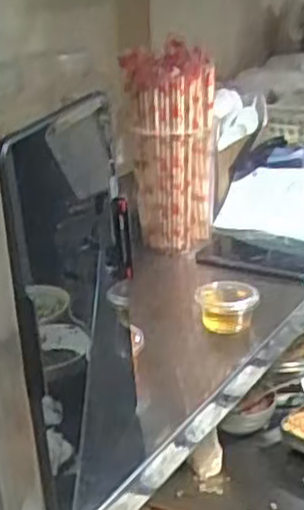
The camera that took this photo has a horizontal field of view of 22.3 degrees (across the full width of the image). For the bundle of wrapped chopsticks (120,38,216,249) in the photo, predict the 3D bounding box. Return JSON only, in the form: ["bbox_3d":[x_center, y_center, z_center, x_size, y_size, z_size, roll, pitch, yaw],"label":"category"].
[{"bbox_3d":[0.025,-0.120,0.883,0.098,0.219,0.104,-2,22,3],"label":"bundle of wrapped chopsticks"}]

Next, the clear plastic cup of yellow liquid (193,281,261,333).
[{"bbox_3d":[0.072,0.050,0.739,0.056,0.033,0.051,-3,22,1],"label":"clear plastic cup of yellow liquid"}]

